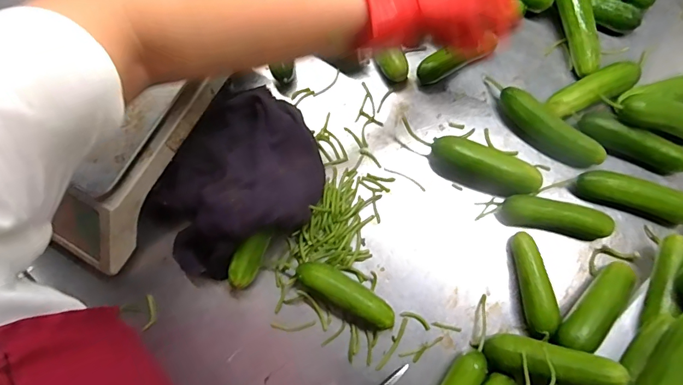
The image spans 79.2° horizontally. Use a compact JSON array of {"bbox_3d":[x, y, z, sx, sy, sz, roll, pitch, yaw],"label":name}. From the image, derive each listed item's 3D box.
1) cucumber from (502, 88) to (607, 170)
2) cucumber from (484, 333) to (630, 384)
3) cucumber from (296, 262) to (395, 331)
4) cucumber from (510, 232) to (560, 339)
[{"bbox_3d":[0.238,-0.072,0.479,0.128,0.031,0.031,40,80,11],"label":"cucumber"},{"bbox_3d":[0.192,0.156,0.381,0.115,0.032,0.034,0,72,37],"label":"cucumber"},{"bbox_3d":[0.006,0.108,0.438,0.109,0.032,0.033,30,78,9],"label":"cucumber"},{"bbox_3d":[0.202,0.095,0.434,0.029,0.028,0.102,-7,75,0],"label":"cucumber"}]

